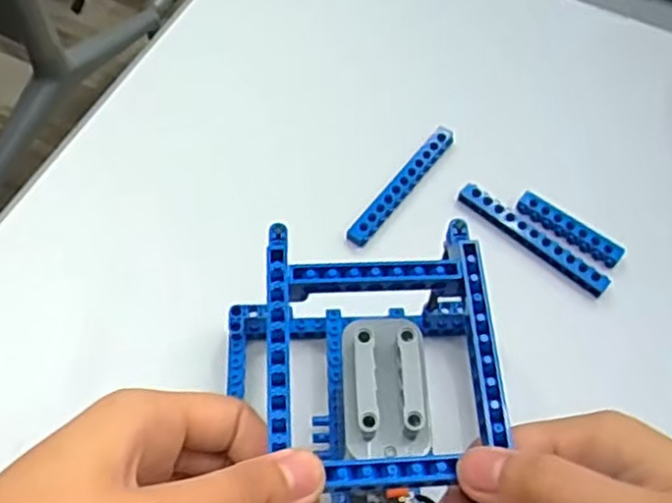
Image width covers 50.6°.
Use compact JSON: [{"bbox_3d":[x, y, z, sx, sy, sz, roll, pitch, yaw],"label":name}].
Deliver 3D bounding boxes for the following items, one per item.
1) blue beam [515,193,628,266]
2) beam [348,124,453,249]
[{"bbox_3d":[0.132,-0.013,0.403,0.063,0.009,0.013,37,65,17],"label":"blue beam"},{"bbox_3d":[0.039,-0.040,0.413,0.014,0.009,0.093,35,64,16],"label":"beam"}]

